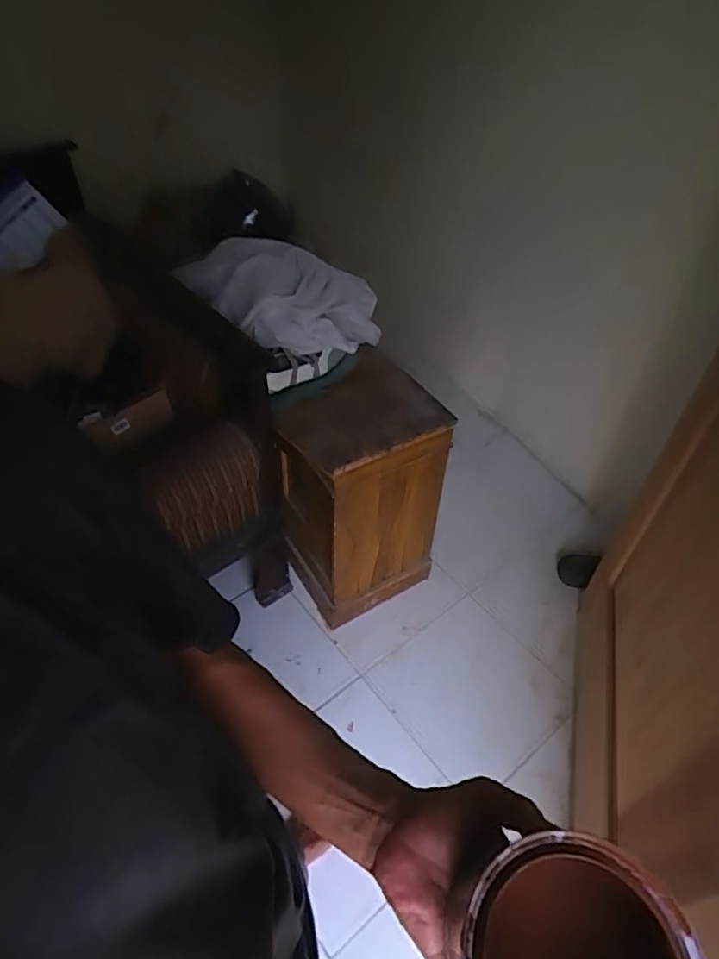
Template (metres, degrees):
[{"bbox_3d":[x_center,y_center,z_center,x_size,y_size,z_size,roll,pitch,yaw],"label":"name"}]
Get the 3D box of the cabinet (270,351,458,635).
[{"bbox_3d":[-0.012,0.046,1.517,0.374,0.617,0.320,-28,53,-20],"label":"cabinet"}]

